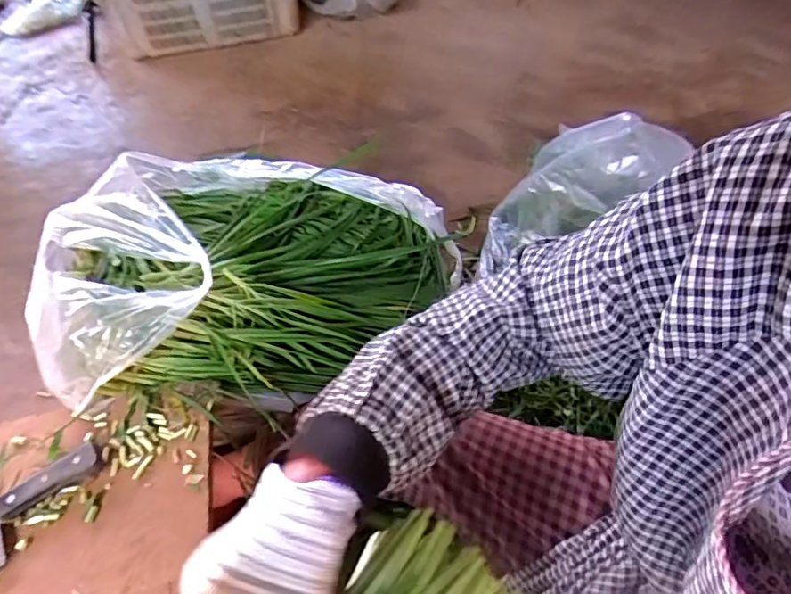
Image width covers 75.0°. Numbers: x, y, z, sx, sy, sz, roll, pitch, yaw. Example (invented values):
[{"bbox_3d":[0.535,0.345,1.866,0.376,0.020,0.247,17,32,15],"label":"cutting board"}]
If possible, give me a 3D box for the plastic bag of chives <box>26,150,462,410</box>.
[{"bbox_3d":[-0.186,-0.058,0.709,0.550,0.168,0.374,-11,52,-9],"label":"plastic bag of chives"}]

